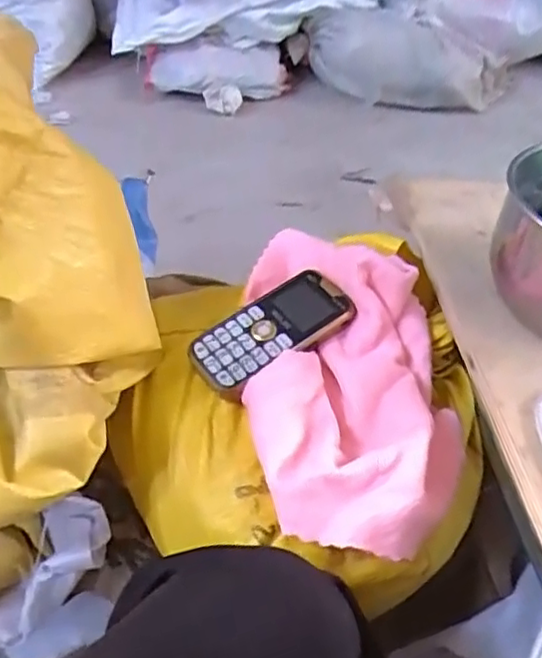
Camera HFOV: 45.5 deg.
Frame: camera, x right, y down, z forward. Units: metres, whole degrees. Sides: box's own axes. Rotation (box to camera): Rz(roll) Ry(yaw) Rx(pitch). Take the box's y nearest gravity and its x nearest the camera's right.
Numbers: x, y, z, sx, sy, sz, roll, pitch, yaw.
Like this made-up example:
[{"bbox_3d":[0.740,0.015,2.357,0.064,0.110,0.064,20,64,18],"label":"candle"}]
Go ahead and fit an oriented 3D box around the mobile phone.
[{"bbox_3d":[0.000,-0.001,0.493,0.126,0.012,0.057,-30,63,-20],"label":"mobile phone"}]

